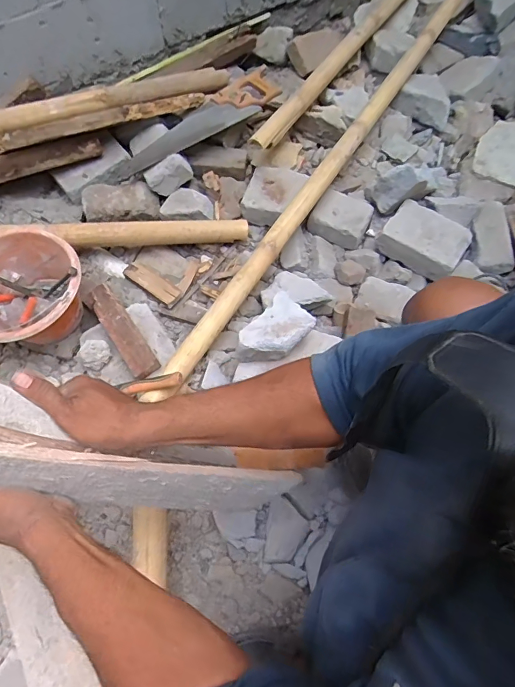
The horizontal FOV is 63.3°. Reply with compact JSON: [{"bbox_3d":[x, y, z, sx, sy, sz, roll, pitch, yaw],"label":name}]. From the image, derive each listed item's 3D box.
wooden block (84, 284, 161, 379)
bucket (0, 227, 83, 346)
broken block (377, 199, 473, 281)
[{"bbox_3d":[-0.308,-0.035,0.938,0.060,0.031,0.260,-34,73,-13],"label":"wooden block"},{"bbox_3d":[-0.489,-0.094,0.911,0.235,0.174,0.242,0,69,-1],"label":"bucket"},{"bbox_3d":[0.419,-0.263,1.052,0.198,0.077,0.145,35,72,12],"label":"broken block"}]

